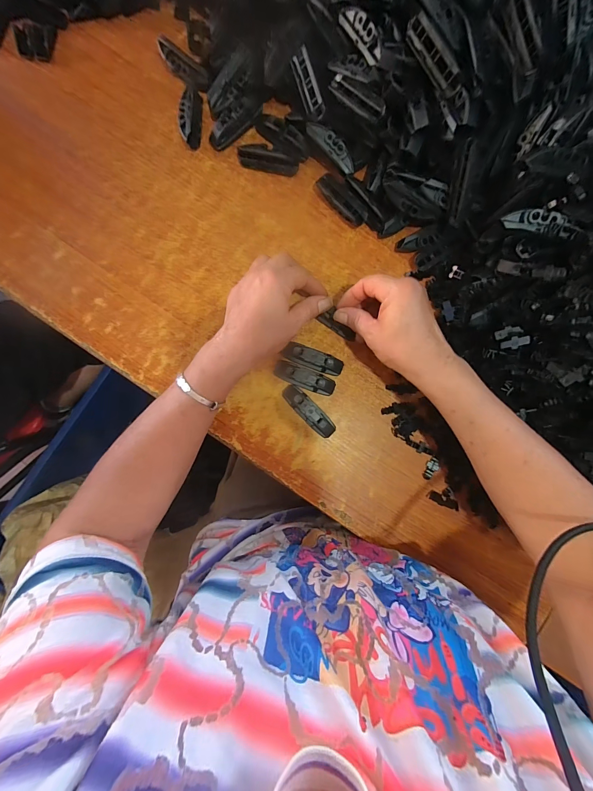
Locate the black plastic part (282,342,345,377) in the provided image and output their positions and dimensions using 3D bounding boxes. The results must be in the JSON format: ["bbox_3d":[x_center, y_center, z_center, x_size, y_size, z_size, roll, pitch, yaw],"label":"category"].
[{"bbox_3d":[0.019,-0.042,0.364,0.071,0.020,0.020,18,87,0],"label":"black plastic part"}]

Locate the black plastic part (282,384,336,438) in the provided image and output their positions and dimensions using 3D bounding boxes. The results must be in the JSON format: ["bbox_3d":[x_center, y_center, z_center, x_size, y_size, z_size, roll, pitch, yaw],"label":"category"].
[{"bbox_3d":[0.014,0.018,0.361,0.022,0.021,0.074,-43,89,-2],"label":"black plastic part"}]

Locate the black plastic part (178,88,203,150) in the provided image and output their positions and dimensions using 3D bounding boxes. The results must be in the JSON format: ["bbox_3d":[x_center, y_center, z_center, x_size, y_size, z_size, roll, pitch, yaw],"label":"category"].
[{"bbox_3d":[-0.125,-0.329,0.368,0.022,0.021,0.067,2,88,-1],"label":"black plastic part"}]

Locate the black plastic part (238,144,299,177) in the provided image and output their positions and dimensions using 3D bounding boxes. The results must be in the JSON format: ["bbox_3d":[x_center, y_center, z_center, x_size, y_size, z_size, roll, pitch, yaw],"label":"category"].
[{"bbox_3d":[-0.033,-0.279,0.369,0.070,0.019,0.018,11,88,-1],"label":"black plastic part"}]

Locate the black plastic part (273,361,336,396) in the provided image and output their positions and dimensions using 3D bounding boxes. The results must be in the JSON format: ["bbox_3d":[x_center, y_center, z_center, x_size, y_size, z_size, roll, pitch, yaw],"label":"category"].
[{"bbox_3d":[0.010,-0.020,0.362,0.072,0.021,0.022,20,87,0],"label":"black plastic part"}]

